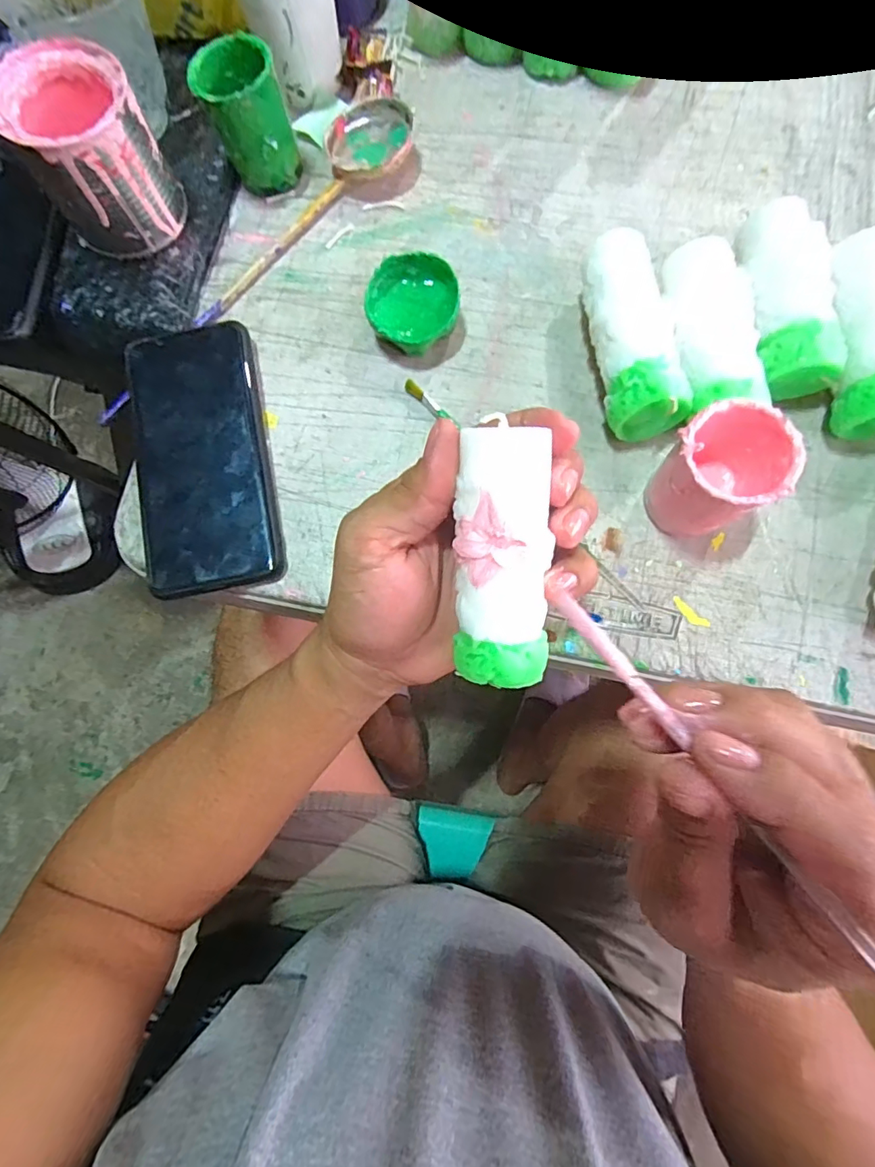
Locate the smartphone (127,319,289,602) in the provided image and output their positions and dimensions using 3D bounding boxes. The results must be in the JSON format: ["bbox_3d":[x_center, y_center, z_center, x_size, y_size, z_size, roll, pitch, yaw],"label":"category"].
[{"bbox_3d":[-0.138,-0.077,0.302,0.075,0.016,0.166,-11,77,-1],"label":"smartphone"}]

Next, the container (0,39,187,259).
[{"bbox_3d":[-0.202,-0.251,0.303,0.070,0.069,0.073,-33,79,-6],"label":"container"}]

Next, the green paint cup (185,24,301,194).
[{"bbox_3d":[-0.118,-0.290,0.322,0.047,0.060,0.047,0,78,2],"label":"green paint cup"}]

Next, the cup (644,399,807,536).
[{"bbox_3d":[0.135,-0.050,0.257,0.055,0.065,0.050,0,78,2],"label":"cup"}]

